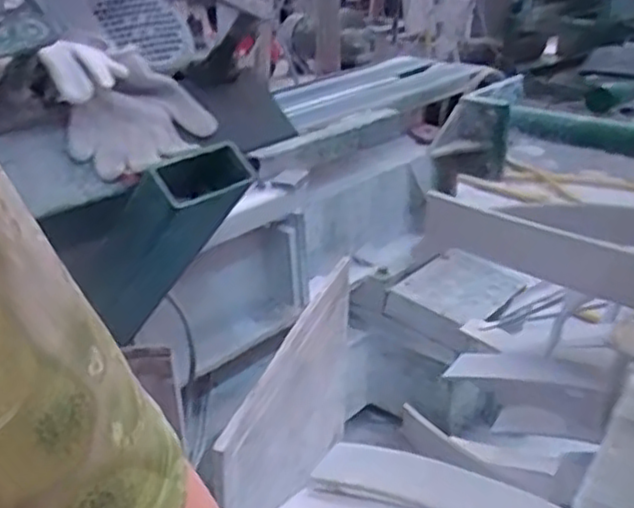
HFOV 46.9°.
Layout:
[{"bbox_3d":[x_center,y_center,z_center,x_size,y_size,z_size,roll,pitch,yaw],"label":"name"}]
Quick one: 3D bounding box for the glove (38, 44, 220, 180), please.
[{"bbox_3d":[-0.183,-0.138,0.706,0.126,0.072,0.165,47,29,2],"label":"glove"}]

